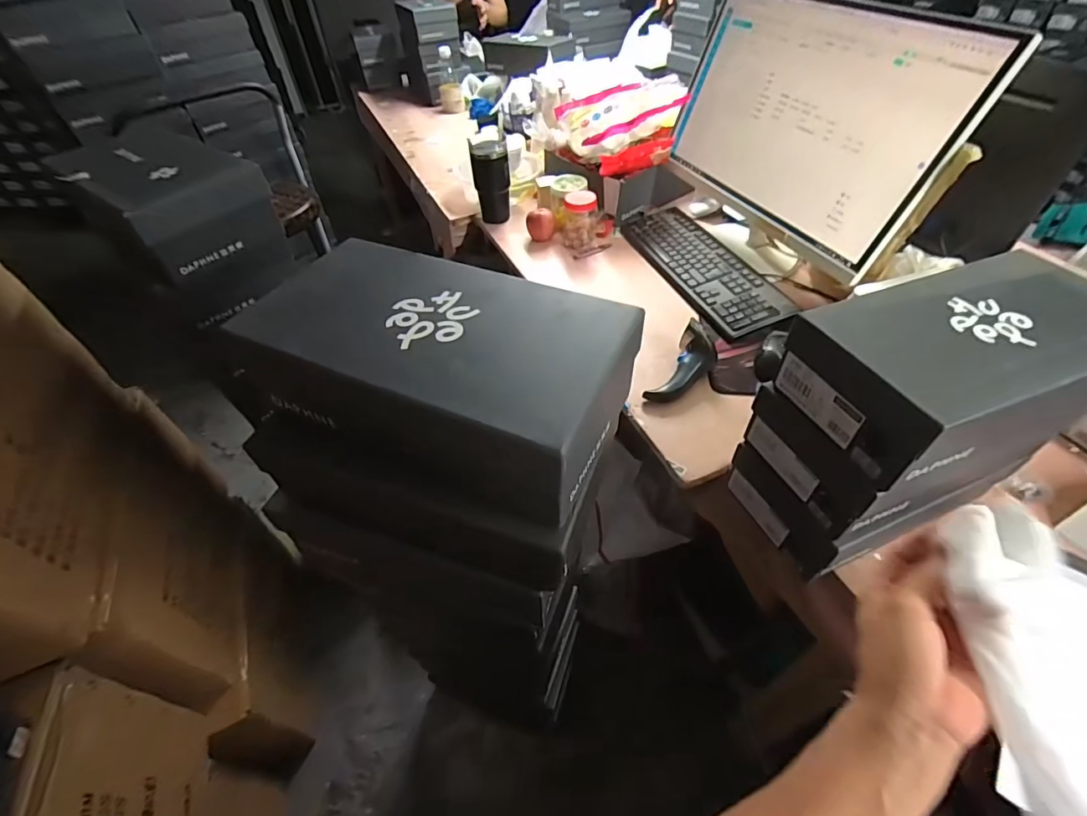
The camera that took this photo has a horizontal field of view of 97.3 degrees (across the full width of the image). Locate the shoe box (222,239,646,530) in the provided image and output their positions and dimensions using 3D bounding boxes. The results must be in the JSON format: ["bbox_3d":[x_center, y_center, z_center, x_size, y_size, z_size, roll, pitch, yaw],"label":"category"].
[{"bbox_3d":[-0.088,-0.037,0.404,0.300,0.090,0.163,16,51,17],"label":"shoe box"}]

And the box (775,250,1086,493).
[{"bbox_3d":[0.420,-0.049,0.476,0.307,0.100,0.162,-17,49,-12],"label":"box"}]

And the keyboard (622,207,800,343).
[{"bbox_3d":[0.319,-0.295,0.993,0.153,0.039,0.454,-15,49,-10],"label":"keyboard"}]

